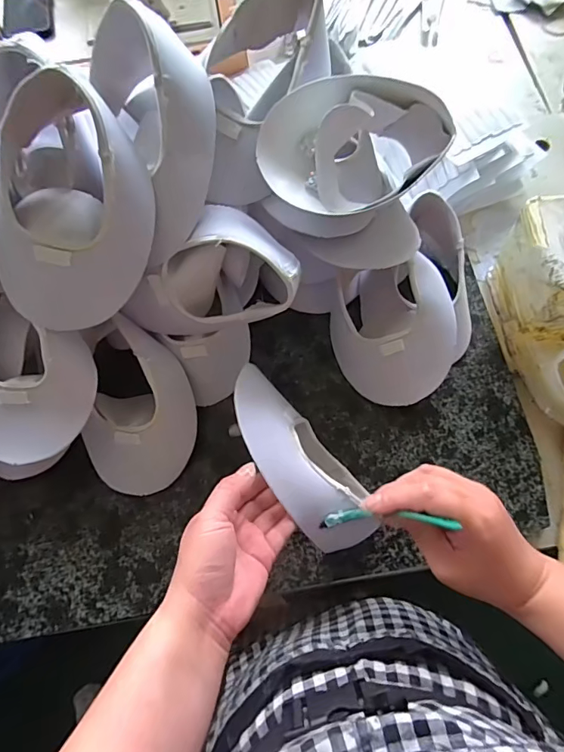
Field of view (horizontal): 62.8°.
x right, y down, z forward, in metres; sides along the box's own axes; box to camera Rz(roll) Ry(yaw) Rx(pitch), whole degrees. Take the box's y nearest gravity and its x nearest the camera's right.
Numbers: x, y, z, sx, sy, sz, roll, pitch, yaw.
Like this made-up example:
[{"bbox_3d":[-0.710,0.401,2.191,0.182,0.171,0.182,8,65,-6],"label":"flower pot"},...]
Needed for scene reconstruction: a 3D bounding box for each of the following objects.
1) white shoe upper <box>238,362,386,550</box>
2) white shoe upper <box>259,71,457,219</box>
[{"bbox_3d":[0.016,0.078,0.428,0.074,0.086,0.179,-38,76,-14],"label":"white shoe upper"},{"bbox_3d":[0.070,-0.199,0.417,0.186,0.084,0.099,-27,71,-8],"label":"white shoe upper"}]

